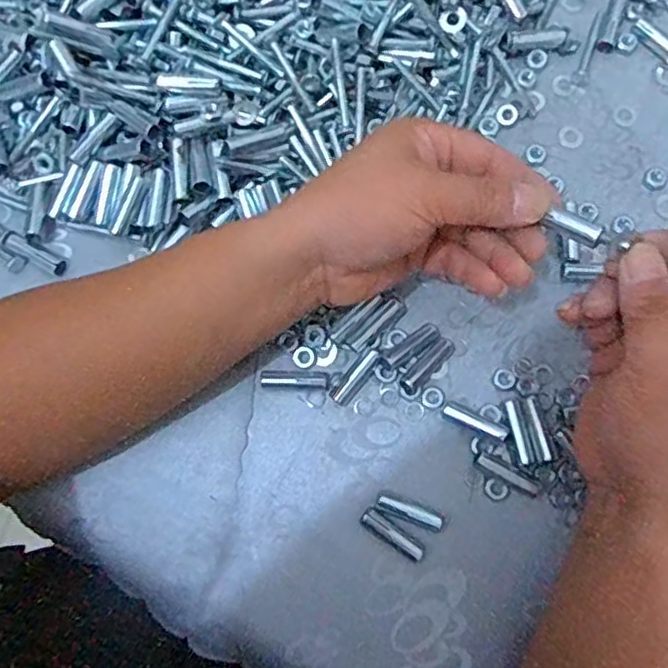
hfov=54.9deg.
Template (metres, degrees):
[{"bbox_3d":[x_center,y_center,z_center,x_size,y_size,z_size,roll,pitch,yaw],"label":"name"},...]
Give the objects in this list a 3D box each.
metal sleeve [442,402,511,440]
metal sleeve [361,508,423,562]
[{"bbox_3d":[0.083,0.051,0.377,0.039,0.009,0.010,23,79,21],"label":"metal sleeve"},{"bbox_3d":[0.033,0.116,0.368,0.039,0.009,0.009,38,81,9],"label":"metal sleeve"}]

